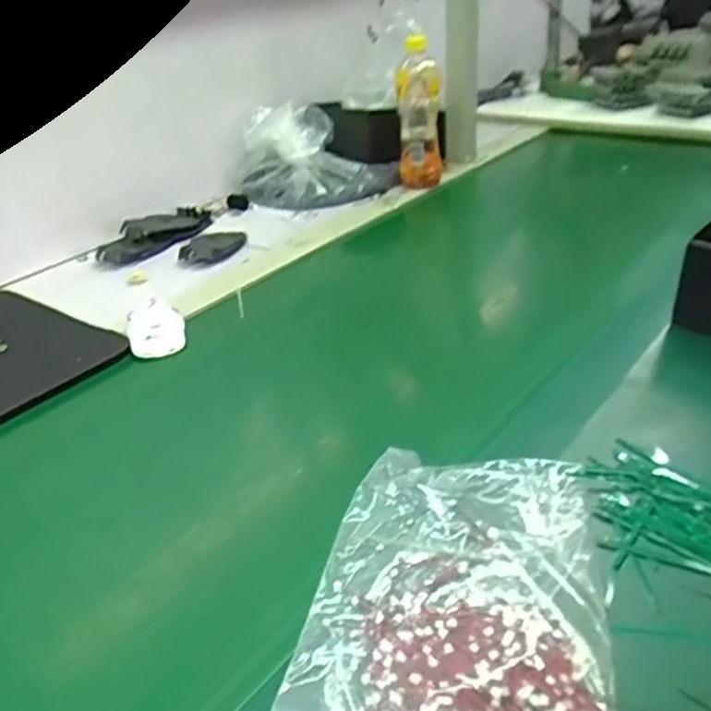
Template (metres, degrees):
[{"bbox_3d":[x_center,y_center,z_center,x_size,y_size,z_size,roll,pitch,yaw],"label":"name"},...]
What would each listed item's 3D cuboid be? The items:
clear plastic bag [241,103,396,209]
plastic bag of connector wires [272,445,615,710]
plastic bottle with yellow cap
[{"bbox_3d":[-0.061,-0.312,1.112,0.241,0.120,0.153,-3,31,3],"label":"clear plastic bag"},{"bbox_3d":[0.063,0.136,0.427,0.163,0.028,0.231,2,31,12],"label":"plastic bag of connector wires"},{"bbox_3d":[0.097,-0.366,1.086,0.066,0.201,0.065,1,31,9],"label":"plastic bottle with yellow cap"}]

